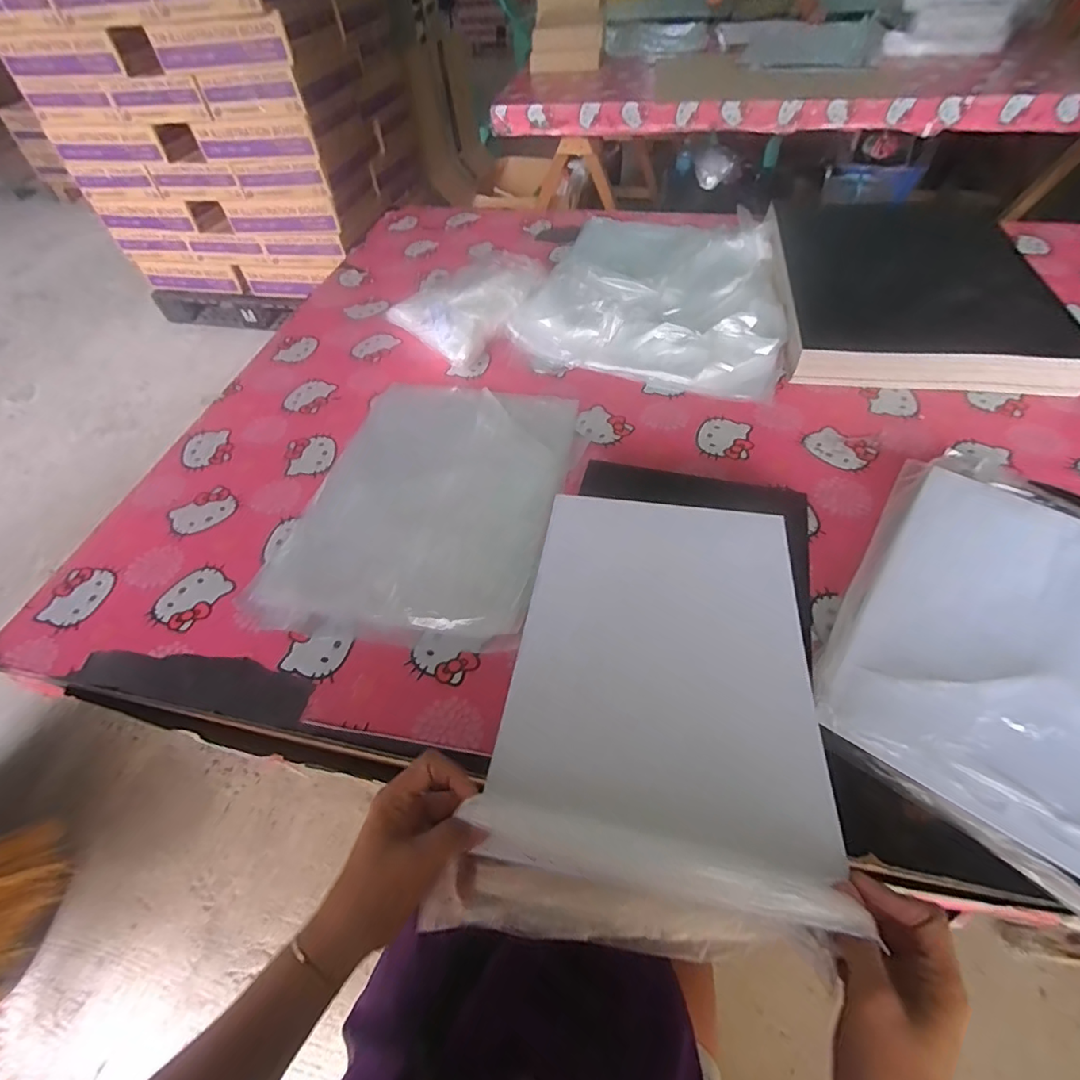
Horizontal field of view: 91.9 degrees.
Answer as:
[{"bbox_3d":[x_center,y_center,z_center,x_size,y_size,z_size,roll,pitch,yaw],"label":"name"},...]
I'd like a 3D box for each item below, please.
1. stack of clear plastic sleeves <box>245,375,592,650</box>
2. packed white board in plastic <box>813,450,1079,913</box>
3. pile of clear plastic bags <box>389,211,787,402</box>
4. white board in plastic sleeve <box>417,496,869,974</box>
[{"bbox_3d":[-0.134,-0.063,0.680,0.323,0.020,0.410,10,53,11],"label":"stack of clear plastic sleeves"},{"bbox_3d":[0.479,0.100,0.481,0.348,0.033,0.411,34,61,27],"label":"packed white board in plastic"},{"bbox_3d":[0.116,-0.480,0.939,0.596,0.089,0.534,8,53,10],"label":"pile of clear plastic bags"},{"bbox_3d":[0.105,0.118,0.453,0.264,0.060,0.402,9,53,11],"label":"white board in plastic sleeve"}]

